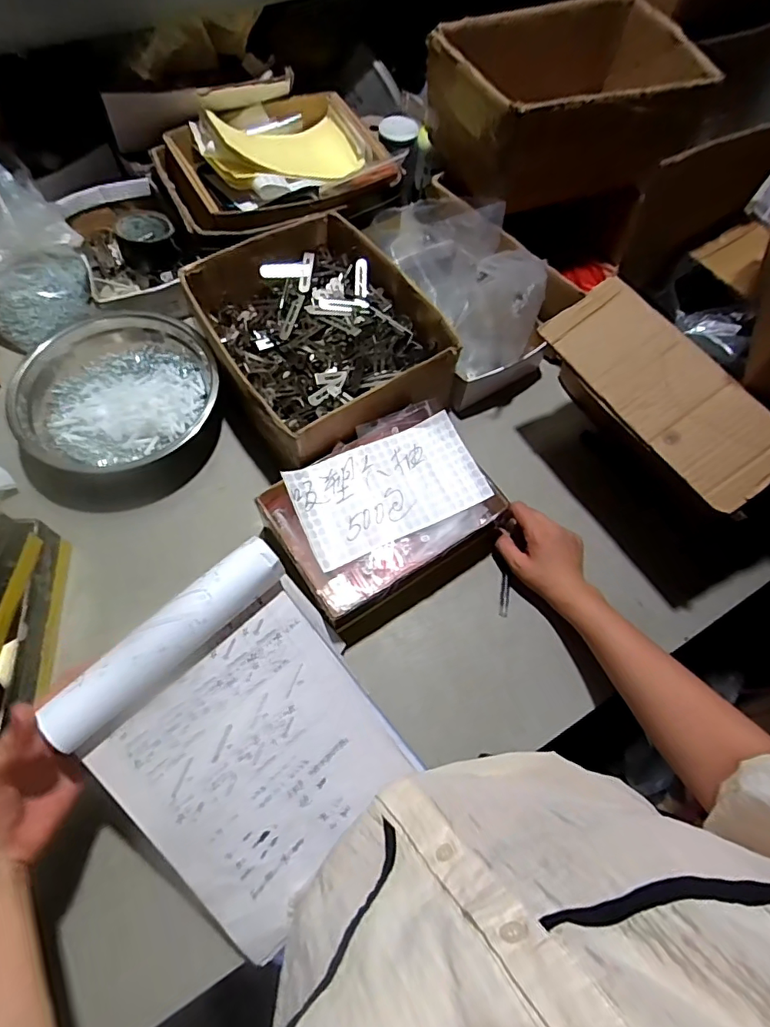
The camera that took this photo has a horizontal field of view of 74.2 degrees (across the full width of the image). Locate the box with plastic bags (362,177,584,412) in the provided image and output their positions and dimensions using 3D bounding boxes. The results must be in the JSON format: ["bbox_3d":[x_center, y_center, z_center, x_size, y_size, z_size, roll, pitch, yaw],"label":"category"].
[{"bbox_3d":[0.091,-0.367,0.749,0.182,0.165,0.366,-30,70,-16],"label":"box with plastic bags"}]

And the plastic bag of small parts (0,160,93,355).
[{"bbox_3d":[-0.527,-0.365,0.711,0.181,0.155,0.212,-32,71,-17],"label":"plastic bag of small parts"}]

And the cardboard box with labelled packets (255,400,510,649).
[{"bbox_3d":[0.000,0.003,0.615,0.245,0.084,0.183,-32,71,-16],"label":"cardboard box with labelled packets"}]

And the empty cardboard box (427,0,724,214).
[{"bbox_3d":[0.255,-0.574,0.737,0.329,0.149,0.256,-21,68,-13],"label":"empty cardboard box"}]

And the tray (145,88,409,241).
[{"bbox_3d":[-0.166,-0.537,0.784,0.332,0.080,0.249,-23,68,-13],"label":"tray"}]

